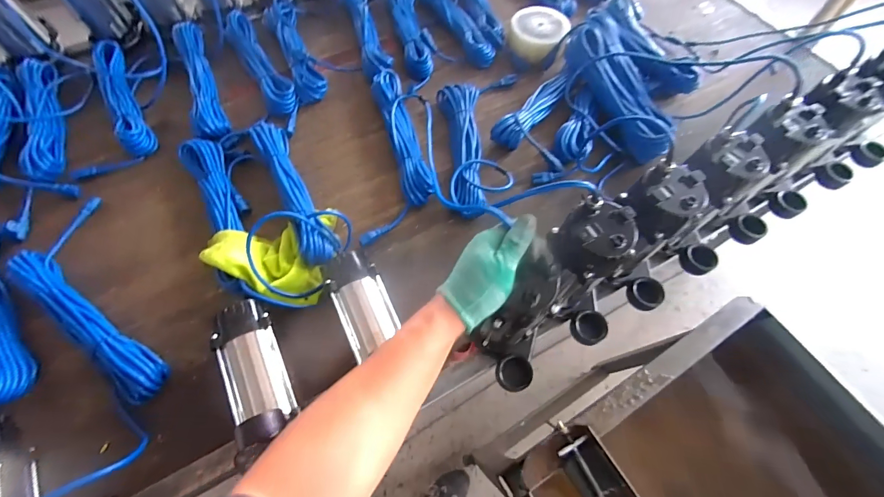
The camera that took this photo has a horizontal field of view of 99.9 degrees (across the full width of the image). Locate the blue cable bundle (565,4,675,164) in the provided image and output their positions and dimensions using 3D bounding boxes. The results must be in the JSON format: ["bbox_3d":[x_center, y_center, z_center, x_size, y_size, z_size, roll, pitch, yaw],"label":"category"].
[{"bbox_3d":[0.408,-0.376,0.862,0.128,0.074,0.386,-18,78,-10],"label":"blue cable bundle"}]

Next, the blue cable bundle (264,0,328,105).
[{"bbox_3d":[-0.370,-0.507,0.927,0.078,0.054,0.352,-21,66,-12],"label":"blue cable bundle"}]

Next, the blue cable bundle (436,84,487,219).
[{"bbox_3d":[0.045,-0.220,0.809,0.098,0.049,0.345,-4,64,-4],"label":"blue cable bundle"}]

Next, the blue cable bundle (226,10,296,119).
[{"bbox_3d":[-0.434,-0.442,0.888,0.074,0.049,0.354,-28,68,-14],"label":"blue cable bundle"}]

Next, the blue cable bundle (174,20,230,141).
[{"bbox_3d":[-0.556,-0.391,0.849,0.058,0.047,0.362,-21,66,-11],"label":"blue cable bundle"}]

